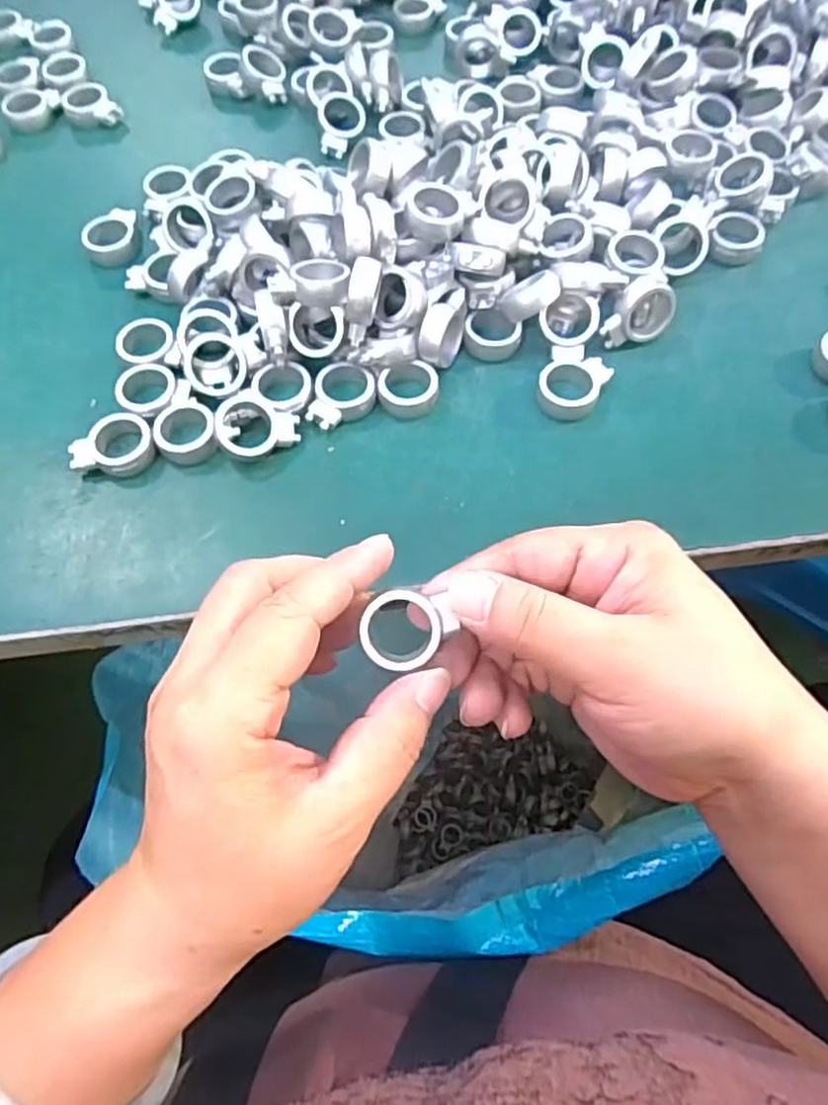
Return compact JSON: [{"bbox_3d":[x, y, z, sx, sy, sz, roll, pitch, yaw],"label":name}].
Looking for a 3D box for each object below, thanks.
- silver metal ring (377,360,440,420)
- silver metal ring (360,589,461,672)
[{"bbox_3d":[-0.002,-0.070,0.297,0.026,0.011,0.022,-3,64,1],"label":"silver metal ring"},{"bbox_3d":[-0.004,0.024,0.218,0.025,0.010,0.025,0,90,-5],"label":"silver metal ring"}]

